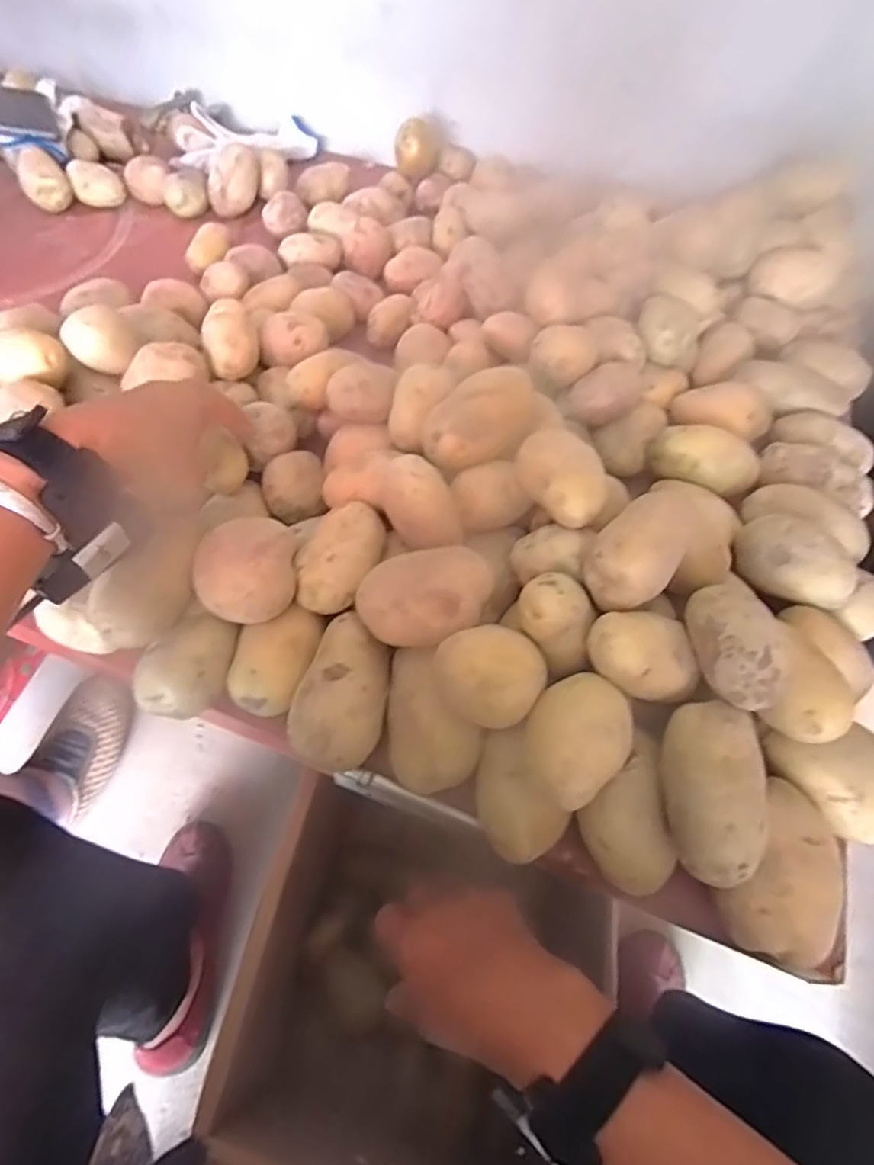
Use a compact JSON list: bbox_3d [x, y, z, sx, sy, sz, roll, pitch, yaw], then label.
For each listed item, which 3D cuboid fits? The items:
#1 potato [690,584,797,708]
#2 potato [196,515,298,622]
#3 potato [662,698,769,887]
[{"bbox_3d":[0.161,0.031,0.317,0.039,0.029,0.069,-3,58,-6],"label":"potato"},{"bbox_3d":[-0.119,-0.011,0.371,0.058,0.047,0.068,-6,58,-8],"label":"potato"},{"bbox_3d":[0.143,0.107,0.305,0.048,0.043,0.087,13,58,4],"label":"potato"}]

